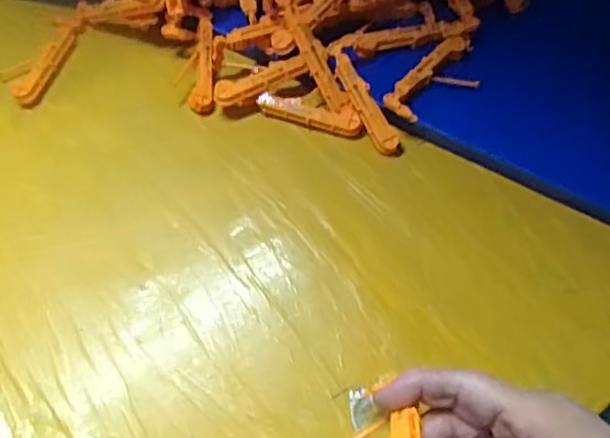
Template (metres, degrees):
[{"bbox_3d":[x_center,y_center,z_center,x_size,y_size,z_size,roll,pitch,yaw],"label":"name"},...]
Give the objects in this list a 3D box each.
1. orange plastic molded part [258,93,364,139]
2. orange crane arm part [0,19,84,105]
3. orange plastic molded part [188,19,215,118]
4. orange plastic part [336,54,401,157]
[{"bbox_3d":[0.004,-0.083,0.480,0.085,0.017,0.018,13,58,5],"label":"orange plastic molded part"},{"bbox_3d":[-0.218,-0.136,0.502,0.036,0.018,0.098,17,58,7],"label":"orange crane arm part"},{"bbox_3d":[-0.086,-0.126,0.500,0.020,0.024,0.090,-3,58,-5],"label":"orange plastic molded part"},{"bbox_3d":[0.048,-0.091,0.474,0.017,0.012,0.089,-27,84,-19],"label":"orange plastic part"}]

